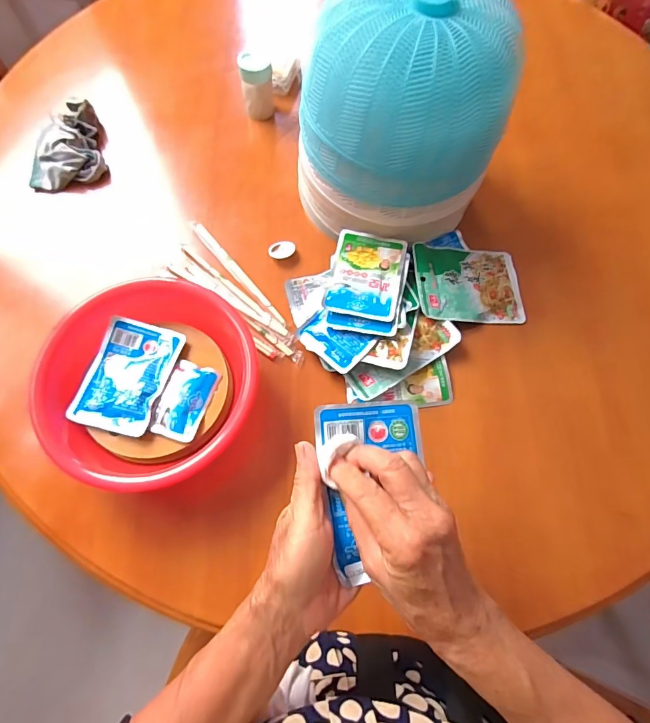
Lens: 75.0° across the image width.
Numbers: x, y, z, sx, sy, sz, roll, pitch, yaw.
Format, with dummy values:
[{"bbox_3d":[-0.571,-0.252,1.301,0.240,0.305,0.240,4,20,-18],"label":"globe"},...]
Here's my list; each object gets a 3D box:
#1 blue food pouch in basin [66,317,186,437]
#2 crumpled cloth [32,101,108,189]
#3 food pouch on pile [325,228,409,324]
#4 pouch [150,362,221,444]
[{"bbox_3d":[-0.222,0.016,0.481,0.086,0.018,0.127,15,70,4],"label":"blue food pouch in basin"},{"bbox_3d":[-0.389,-0.323,0.630,0.106,0.039,0.140,-14,70,-7],"label":"crumpled cloth"},{"bbox_3d":[0.053,-0.111,0.532,0.087,0.015,0.126,13,69,3],"label":"food pouch on pile"},{"bbox_3d":[-0.156,0.044,0.477,0.051,0.012,0.087,15,70,4],"label":"pouch"}]

